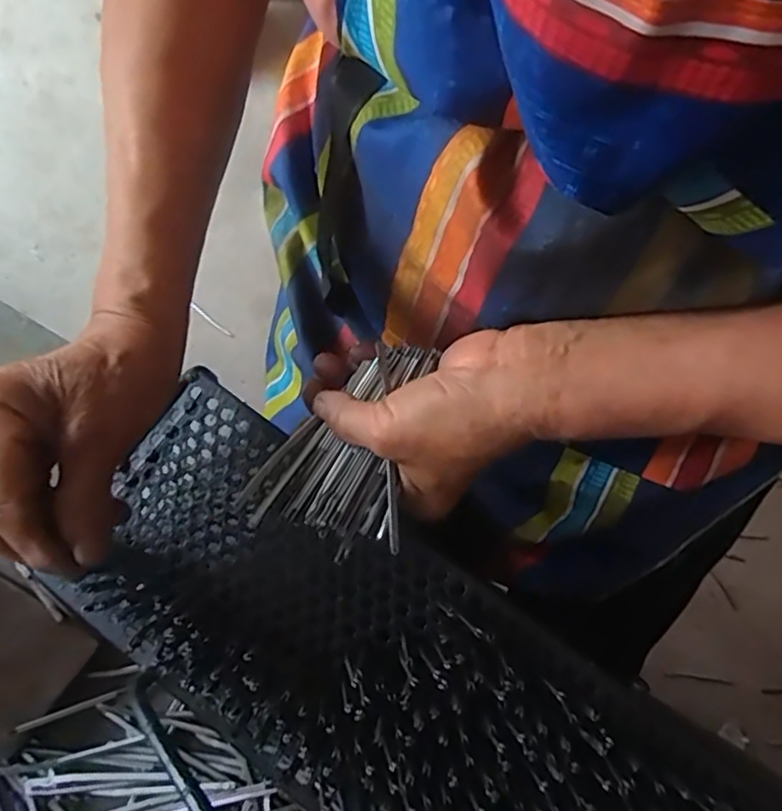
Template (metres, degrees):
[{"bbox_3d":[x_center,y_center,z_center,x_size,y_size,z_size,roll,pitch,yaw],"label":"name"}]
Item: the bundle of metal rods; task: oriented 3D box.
[{"bbox_3d":[-0.011,0.031,0.330,0.124,0.035,0.083,-49,54,-2],"label":"bundle of metal rods"}]

